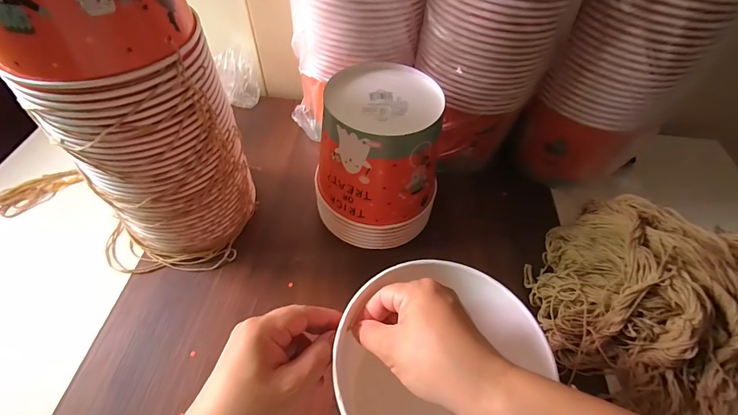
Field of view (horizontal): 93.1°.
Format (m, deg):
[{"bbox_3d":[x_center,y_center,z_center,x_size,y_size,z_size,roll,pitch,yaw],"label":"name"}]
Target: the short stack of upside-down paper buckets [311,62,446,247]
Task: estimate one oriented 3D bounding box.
[{"bbox_3d":[0.016,-0.056,0.444,0.148,0.183,0.141,9,52,5],"label":"short stack of upside-down paper buckets"}]

